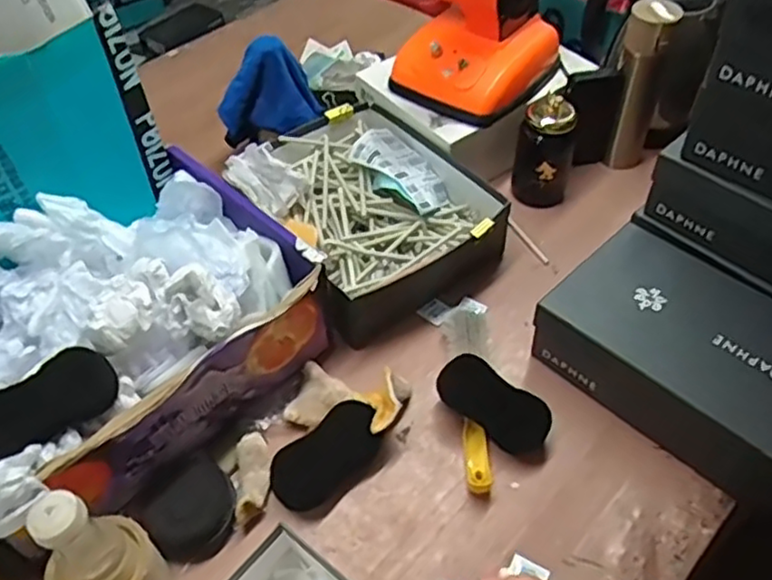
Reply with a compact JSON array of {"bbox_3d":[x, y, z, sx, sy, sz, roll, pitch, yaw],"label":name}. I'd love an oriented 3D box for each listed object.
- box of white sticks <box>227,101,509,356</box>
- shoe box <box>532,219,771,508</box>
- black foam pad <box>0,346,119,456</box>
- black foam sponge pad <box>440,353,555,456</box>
[{"bbox_3d":[-0.032,-0.105,0.925,0.277,0.112,0.323,-34,56,-24],"label":"box of white sticks"},{"bbox_3d":[0.339,0.071,0.763,0.288,0.111,0.188,36,60,28],"label":"shoe box"},{"bbox_3d":[-0.314,0.103,0.636,0.125,0.008,0.065,-30,96,-30],"label":"black foam pad"},{"bbox_3d":[0.120,0.125,0.761,0.129,0.066,0.018,37,14,13],"label":"black foam sponge pad"}]

